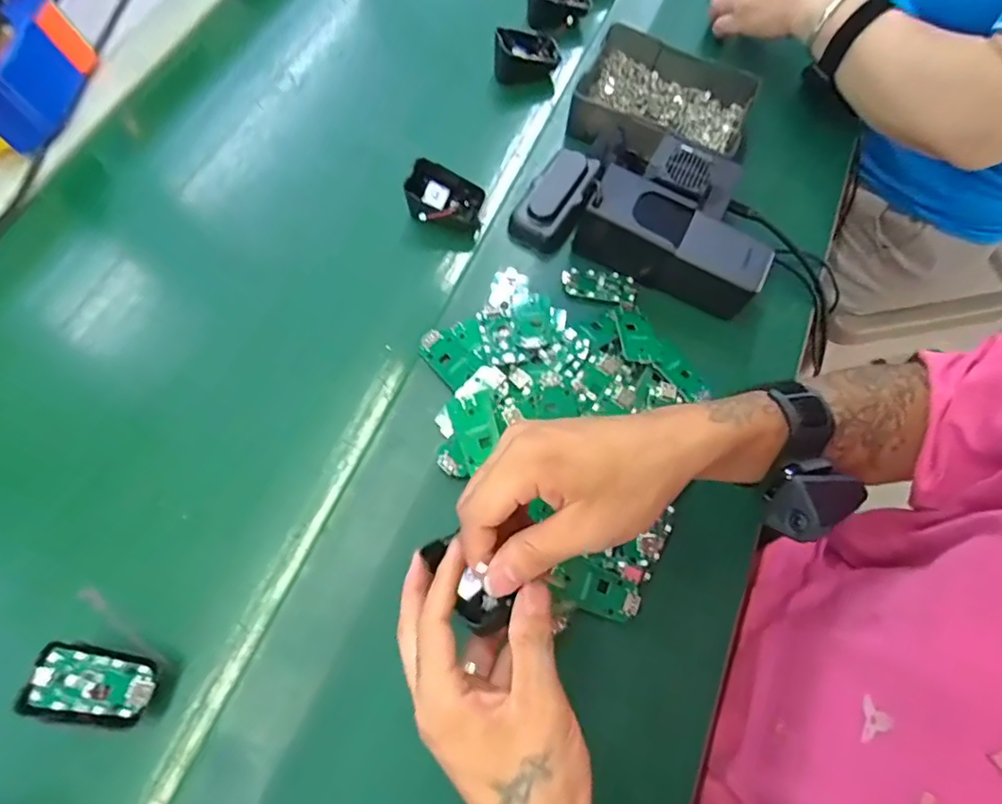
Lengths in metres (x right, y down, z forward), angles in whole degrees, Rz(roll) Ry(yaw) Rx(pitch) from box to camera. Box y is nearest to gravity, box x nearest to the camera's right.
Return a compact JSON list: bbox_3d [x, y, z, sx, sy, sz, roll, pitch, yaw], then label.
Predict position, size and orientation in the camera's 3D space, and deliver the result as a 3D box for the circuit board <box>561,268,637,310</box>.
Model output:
[{"bbox_3d":[0.085,-0.102,0.482,0.064,0.007,0.032,11,69,4],"label":"circuit board"}]

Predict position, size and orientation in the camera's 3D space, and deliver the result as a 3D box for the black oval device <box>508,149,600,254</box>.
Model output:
[{"bbox_3d":[0.051,-0.188,0.504,0.051,0.034,0.105,25,71,9],"label":"black oval device"}]

